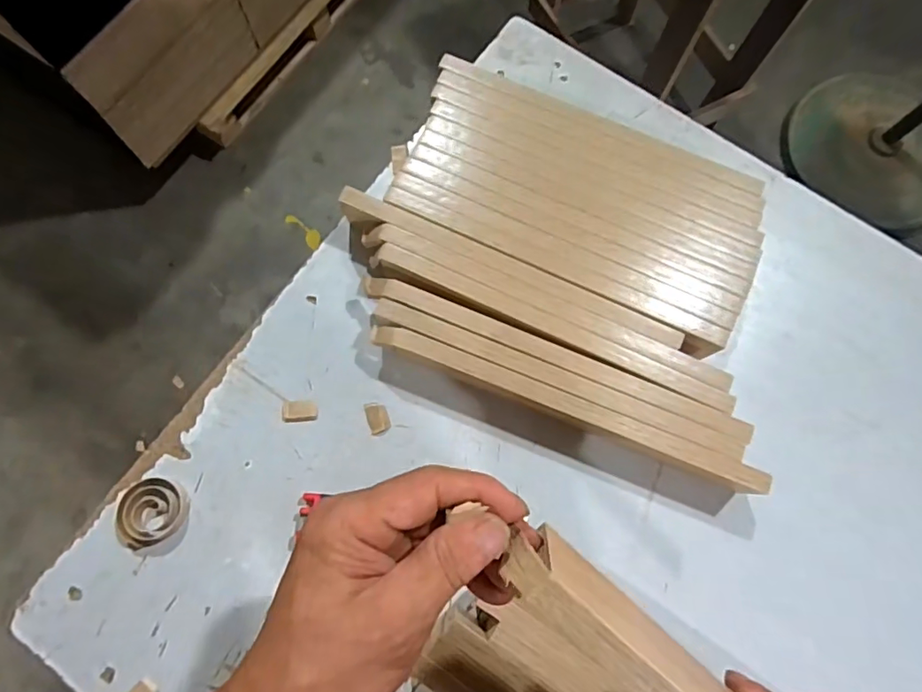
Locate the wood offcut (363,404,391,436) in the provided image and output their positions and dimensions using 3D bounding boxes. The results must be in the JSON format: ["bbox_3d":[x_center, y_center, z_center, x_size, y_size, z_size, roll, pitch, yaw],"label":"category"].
[{"bbox_3d":[-0.070,0.060,0.447,0.018,0.004,0.027,-19,77,-5],"label":"wood offcut"}]

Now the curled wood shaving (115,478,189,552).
[{"bbox_3d":[-0.245,0.133,0.423,0.047,0.019,0.055,10,76,2],"label":"curled wood shaving"}]

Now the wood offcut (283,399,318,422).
[{"bbox_3d":[-0.136,0.055,0.450,0.030,0.004,0.018,-2,76,-1],"label":"wood offcut"}]

